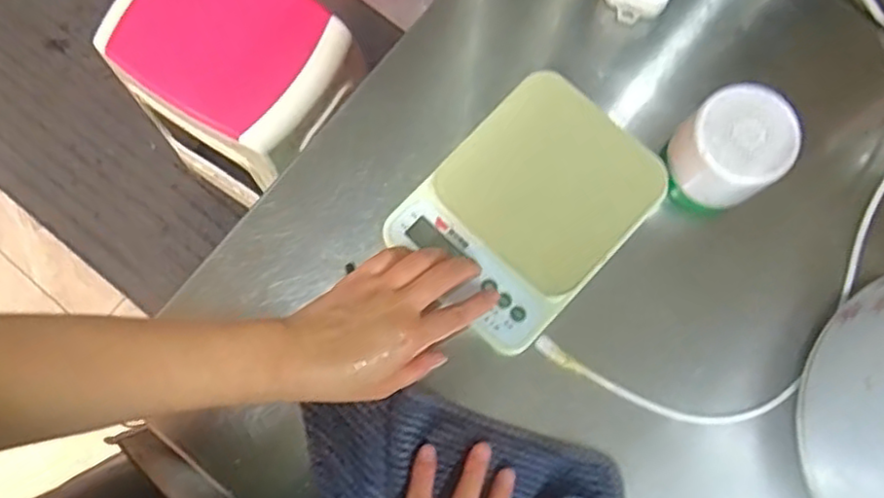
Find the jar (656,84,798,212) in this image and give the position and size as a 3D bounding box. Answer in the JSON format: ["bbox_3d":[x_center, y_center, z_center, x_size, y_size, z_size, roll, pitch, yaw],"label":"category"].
[{"bbox_3d":[0.212,-0.070,0.520,0.081,0.100,0.074,0,78,1],"label":"jar"}]

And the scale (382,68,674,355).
[{"bbox_3d":[0.066,-0.032,0.516,0.178,0.032,0.142,-43,81,-8],"label":"scale"}]

